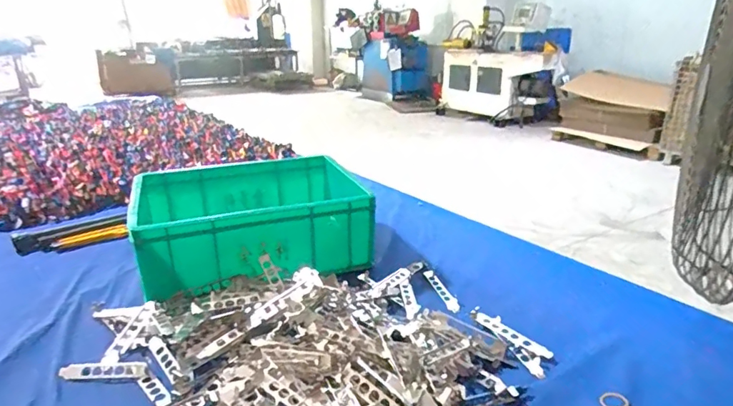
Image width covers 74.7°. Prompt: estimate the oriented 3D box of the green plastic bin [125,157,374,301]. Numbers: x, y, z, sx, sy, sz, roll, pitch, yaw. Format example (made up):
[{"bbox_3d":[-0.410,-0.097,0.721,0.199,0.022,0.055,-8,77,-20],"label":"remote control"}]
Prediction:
[{"bbox_3d":[-0.220,0.030,0.926,0.402,0.134,0.310,-10,22,-23],"label":"green plastic bin"}]

